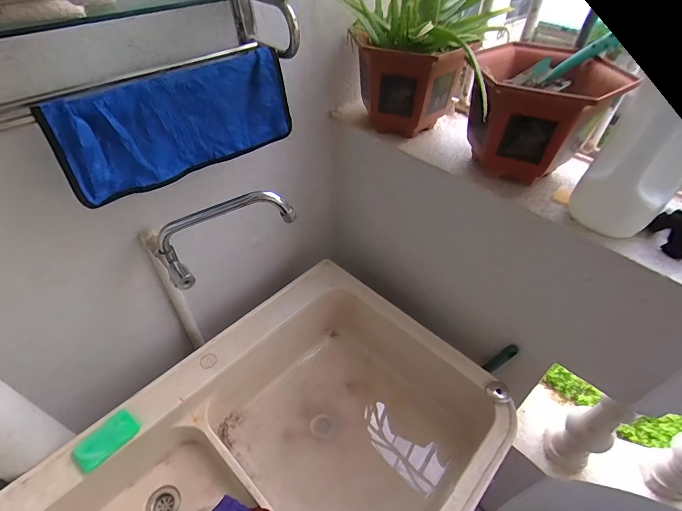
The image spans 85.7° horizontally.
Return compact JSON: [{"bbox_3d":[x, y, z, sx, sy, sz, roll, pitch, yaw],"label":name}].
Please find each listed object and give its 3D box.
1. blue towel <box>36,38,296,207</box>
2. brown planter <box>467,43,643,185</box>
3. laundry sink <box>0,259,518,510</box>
[{"bbox_3d":[-0.231,-0.195,0.552,0.337,0.142,0.028,-30,54,-27],"label":"blue towel"},{"bbox_3d":[0.315,-0.235,0.635,0.216,0.190,0.241,21,49,18],"label":"brown planter"},{"bbox_3d":[-0.116,0.449,0.756,0.584,0.257,0.824,34,54,27],"label":"laundry sink"}]

